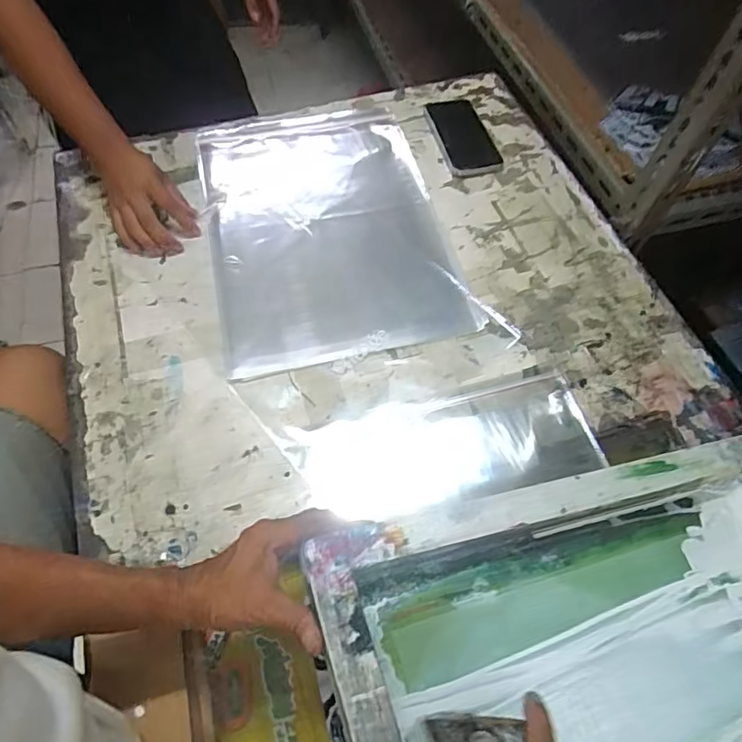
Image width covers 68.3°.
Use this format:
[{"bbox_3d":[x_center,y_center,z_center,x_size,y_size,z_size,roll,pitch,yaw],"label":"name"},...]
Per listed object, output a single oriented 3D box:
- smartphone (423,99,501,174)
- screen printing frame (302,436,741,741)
[{"bbox_3d":[0.137,-0.350,0.815,0.076,0.012,0.169,-9,60,-7],"label":"smartphone"},{"bbox_3d":[0.212,0.253,0.398,0.442,0.040,0.361,-10,59,-17],"label":"screen printing frame"}]

